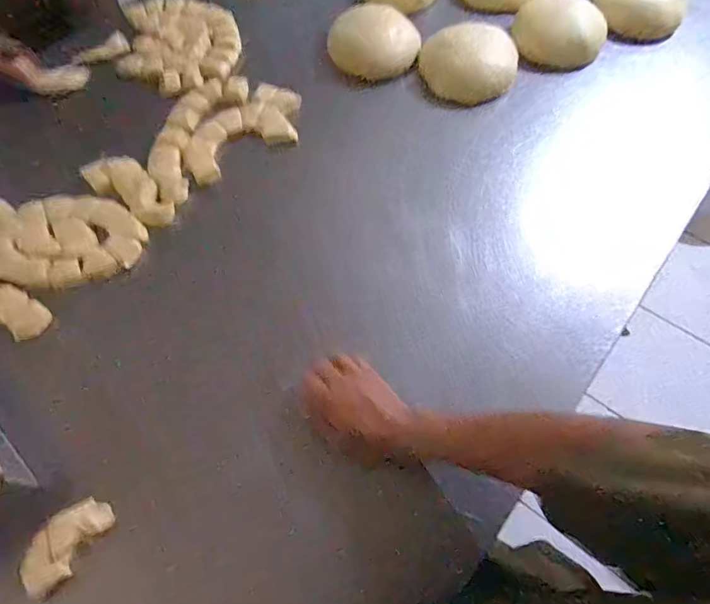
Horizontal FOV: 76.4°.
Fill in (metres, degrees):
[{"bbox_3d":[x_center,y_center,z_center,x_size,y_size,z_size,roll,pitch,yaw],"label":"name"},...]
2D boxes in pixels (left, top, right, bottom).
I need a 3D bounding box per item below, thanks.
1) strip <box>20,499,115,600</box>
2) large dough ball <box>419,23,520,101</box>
[{"bbox_3d":[-0.304,0.252,0.473,0.048,0.023,0.090,29,67,15],"label":"strip"},{"bbox_3d":[0.211,-0.447,0.844,0.177,0.064,0.138,22,65,12],"label":"large dough ball"}]

